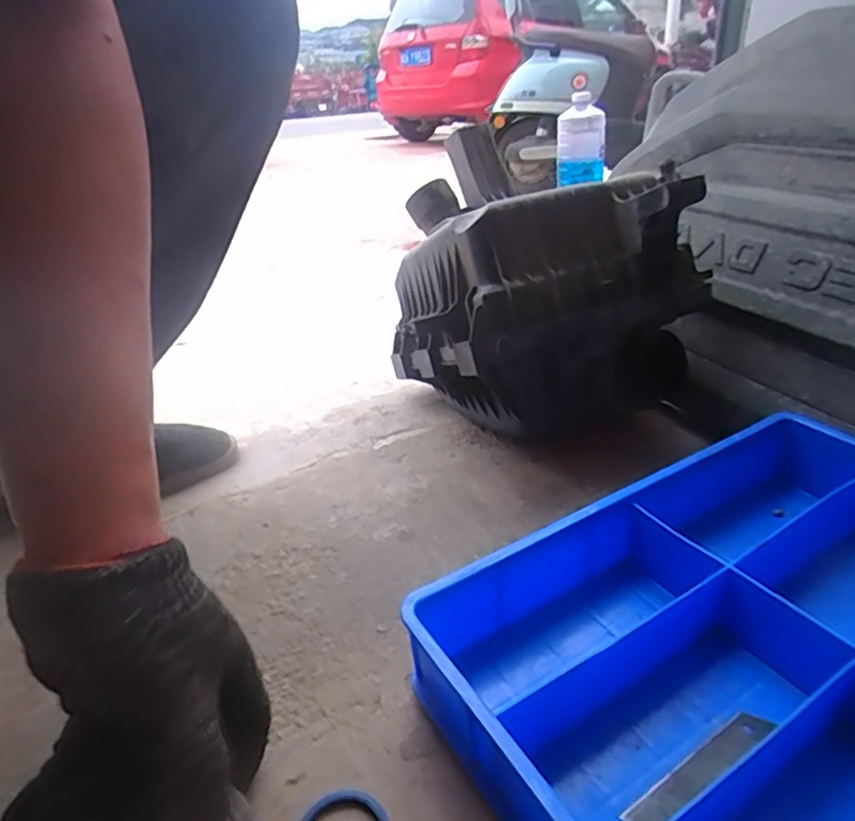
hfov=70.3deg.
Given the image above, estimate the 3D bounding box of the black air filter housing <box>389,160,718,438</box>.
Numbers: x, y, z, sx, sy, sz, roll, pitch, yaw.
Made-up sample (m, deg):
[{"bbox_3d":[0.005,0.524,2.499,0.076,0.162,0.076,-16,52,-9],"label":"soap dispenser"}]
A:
[{"bbox_3d":[0.100,-0.106,0.552,0.226,0.187,0.206,-12,30,-15],"label":"black air filter housing"}]

